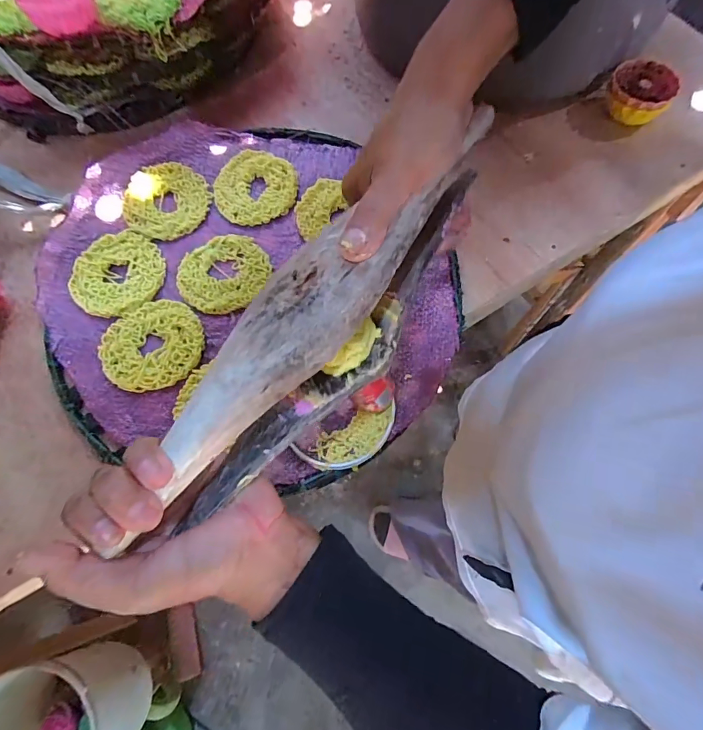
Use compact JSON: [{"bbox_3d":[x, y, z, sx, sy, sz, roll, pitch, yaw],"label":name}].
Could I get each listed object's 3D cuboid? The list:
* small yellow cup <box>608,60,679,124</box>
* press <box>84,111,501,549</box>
[{"bbox_3d":[0.286,-0.270,0.432,0.060,0.037,0.056,1,73,-2],"label":"small yellow cup"},{"bbox_3d":[-0.008,-0.032,0.242,0.073,0.055,0.262,39,79,10],"label":"press"}]

